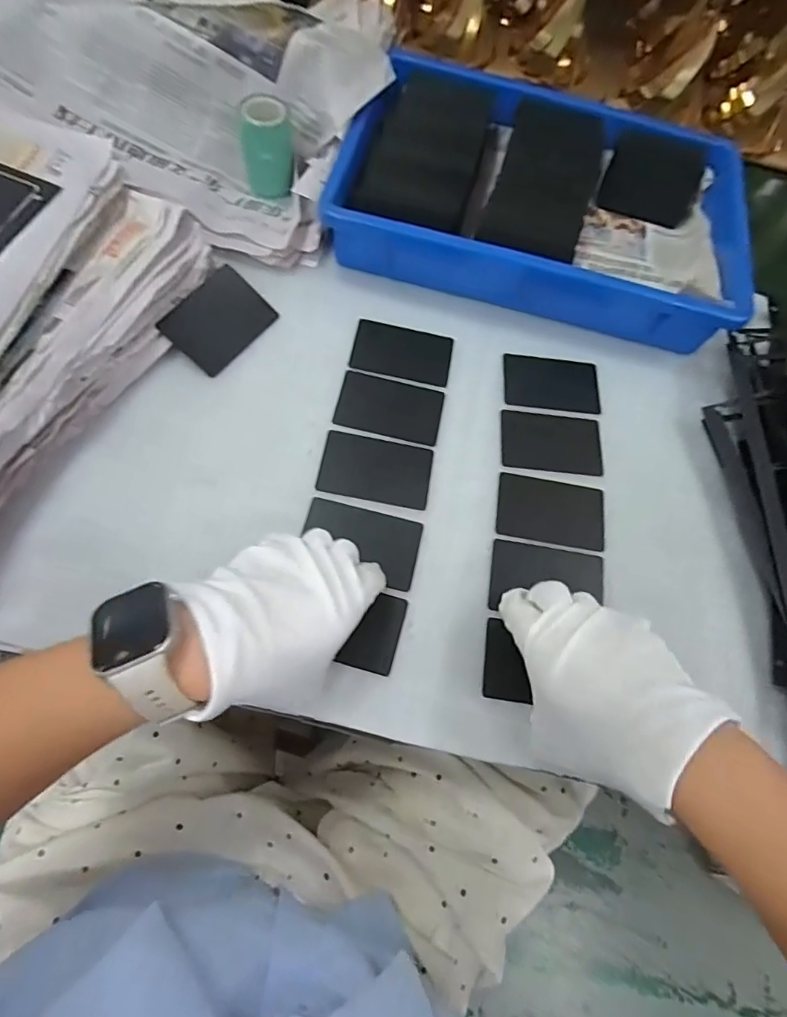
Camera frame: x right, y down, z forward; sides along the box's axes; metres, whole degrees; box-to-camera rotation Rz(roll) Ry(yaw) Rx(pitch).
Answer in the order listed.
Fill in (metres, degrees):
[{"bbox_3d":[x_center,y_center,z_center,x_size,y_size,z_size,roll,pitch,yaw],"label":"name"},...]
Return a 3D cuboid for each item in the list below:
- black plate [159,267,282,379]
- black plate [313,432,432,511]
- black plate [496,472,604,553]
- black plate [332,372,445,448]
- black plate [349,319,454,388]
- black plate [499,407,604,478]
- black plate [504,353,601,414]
[{"bbox_3d":[-0.142,-0.155,0.423,0.057,0.004,0.085,44,68,-14],"label":"black plate"},{"bbox_3d":[-0.013,-0.031,0.397,0.084,0.005,0.053,12,69,-5],"label":"black plate"},{"bbox_3d":[0.124,0.002,0.406,0.084,0.004,0.054,10,67,-3],"label":"black plate"},{"bbox_3d":[-0.003,-0.084,0.425,0.084,0.006,0.053,14,69,-4],"label":"black plate"},{"bbox_3d":[0.008,-0.136,0.444,0.083,0.004,0.052,13,69,-5],"label":"black plate"},{"bbox_3d":[0.132,-0.056,0.430,0.084,0.004,0.054,6,67,-5],"label":"black plate"},{"bbox_3d":[0.139,-0.111,0.453,0.084,0.004,0.052,6,69,-5],"label":"black plate"}]

